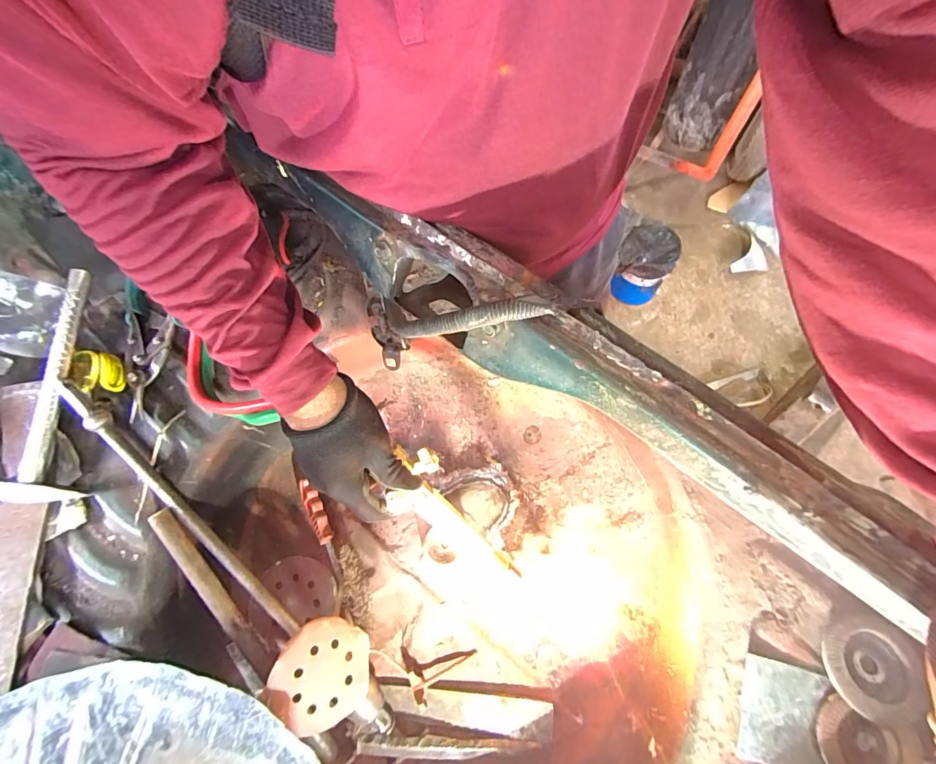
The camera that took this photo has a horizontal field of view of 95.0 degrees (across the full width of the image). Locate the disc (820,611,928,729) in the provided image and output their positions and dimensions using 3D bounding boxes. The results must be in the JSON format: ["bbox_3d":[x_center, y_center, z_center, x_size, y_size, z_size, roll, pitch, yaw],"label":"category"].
[{"bbox_3d":[0.372,0.264,0.399,0.074,0.022,0.085,11,70,4],"label":"disc"}]

